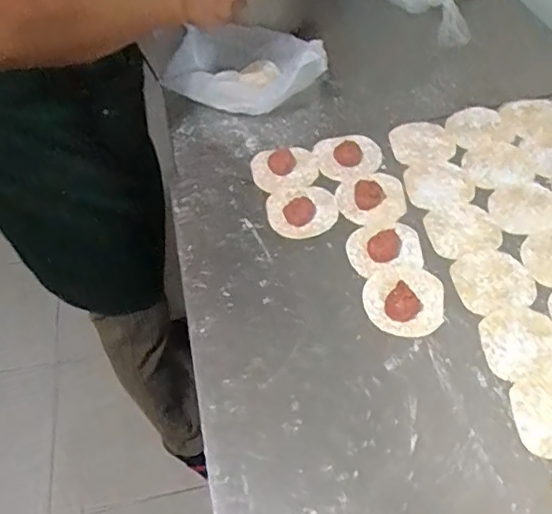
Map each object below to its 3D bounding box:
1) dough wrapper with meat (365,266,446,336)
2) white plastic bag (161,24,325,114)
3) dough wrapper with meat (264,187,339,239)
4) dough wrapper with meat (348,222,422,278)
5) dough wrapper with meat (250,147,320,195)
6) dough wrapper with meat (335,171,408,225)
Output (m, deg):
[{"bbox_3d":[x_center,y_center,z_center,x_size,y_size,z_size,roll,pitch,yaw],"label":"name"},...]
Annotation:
[{"bbox_3d":[0.131,0.037,0.583,0.078,0.024,0.084,-3,50,3],"label":"dough wrapper with meat"},{"bbox_3d":[-0.043,-0.267,0.799,0.235,0.084,0.141,-5,50,2],"label":"white plastic bag"},{"bbox_3d":[0.030,-0.056,0.674,0.080,0.012,0.071,-7,50,0],"label":"dough wrapper with meat"},{"bbox_3d":[0.118,-0.012,0.631,0.079,0.010,0.062,-10,50,-3],"label":"dough wrapper with meat"},{"bbox_3d":[0.011,-0.115,0.724,0.081,0.013,0.076,-10,50,-3],"label":"dough wrapper with meat"},{"bbox_3d":[0.111,-0.075,0.677,0.077,0.018,0.083,-3,53,4],"label":"dough wrapper with meat"}]

